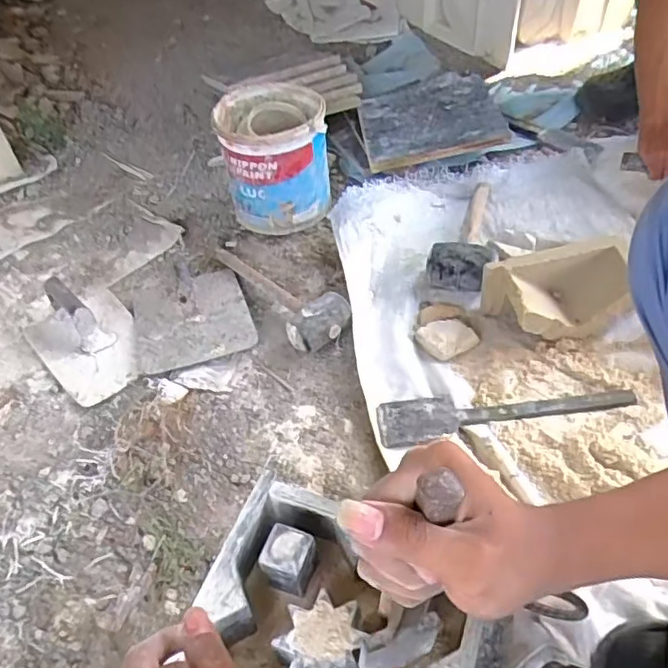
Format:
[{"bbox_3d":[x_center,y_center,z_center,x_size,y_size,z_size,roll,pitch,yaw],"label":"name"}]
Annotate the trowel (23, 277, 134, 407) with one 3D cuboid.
[{"bbox_3d":[-0.364,-0.006,0.875,0.143,0.072,0.234,-35,54,-24],"label":"trowel"}]

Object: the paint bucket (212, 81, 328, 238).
[{"bbox_3d":[-0.100,-0.296,1.025,0.169,0.190,0.174,-2,49,3],"label":"paint bucket"}]

